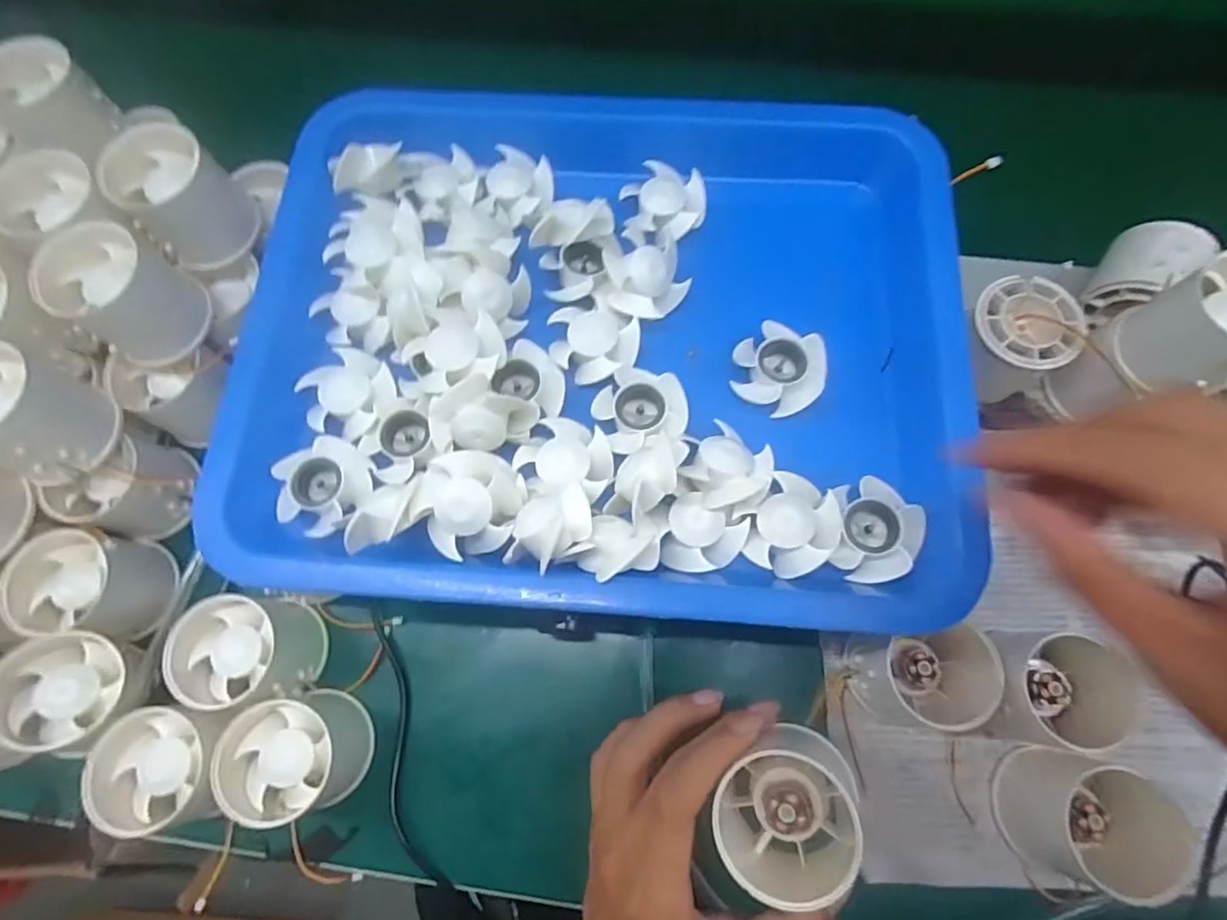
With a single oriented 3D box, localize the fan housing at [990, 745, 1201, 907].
[{"bbox_3d":[0.217,0.166,0.281,0.061,0.039,0.054,12,72,5],"label":"fan housing"}]

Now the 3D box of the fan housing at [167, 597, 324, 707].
[{"bbox_3d":[-0.182,0.096,0.309,0.050,0.050,0.050,0,72,1],"label":"fan housing"}]

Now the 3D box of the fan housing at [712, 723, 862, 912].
[{"bbox_3d":[0.070,0.138,0.242,0.061,0.038,0.057,11,72,5],"label":"fan housing"}]

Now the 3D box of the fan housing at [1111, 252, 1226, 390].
[{"bbox_3d":[0.281,-0.063,0.289,0.053,0.051,0.051,-21,72,-5],"label":"fan housing"}]

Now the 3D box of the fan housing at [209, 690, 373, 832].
[{"bbox_3d":[-0.151,0.142,0.294,0.048,0.053,0.053,-11,72,-2],"label":"fan housing"}]

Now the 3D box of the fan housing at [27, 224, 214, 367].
[{"bbox_3d":[-0.248,-0.084,0.315,0.050,0.057,0.052,0,72,1],"label":"fan housing"}]

